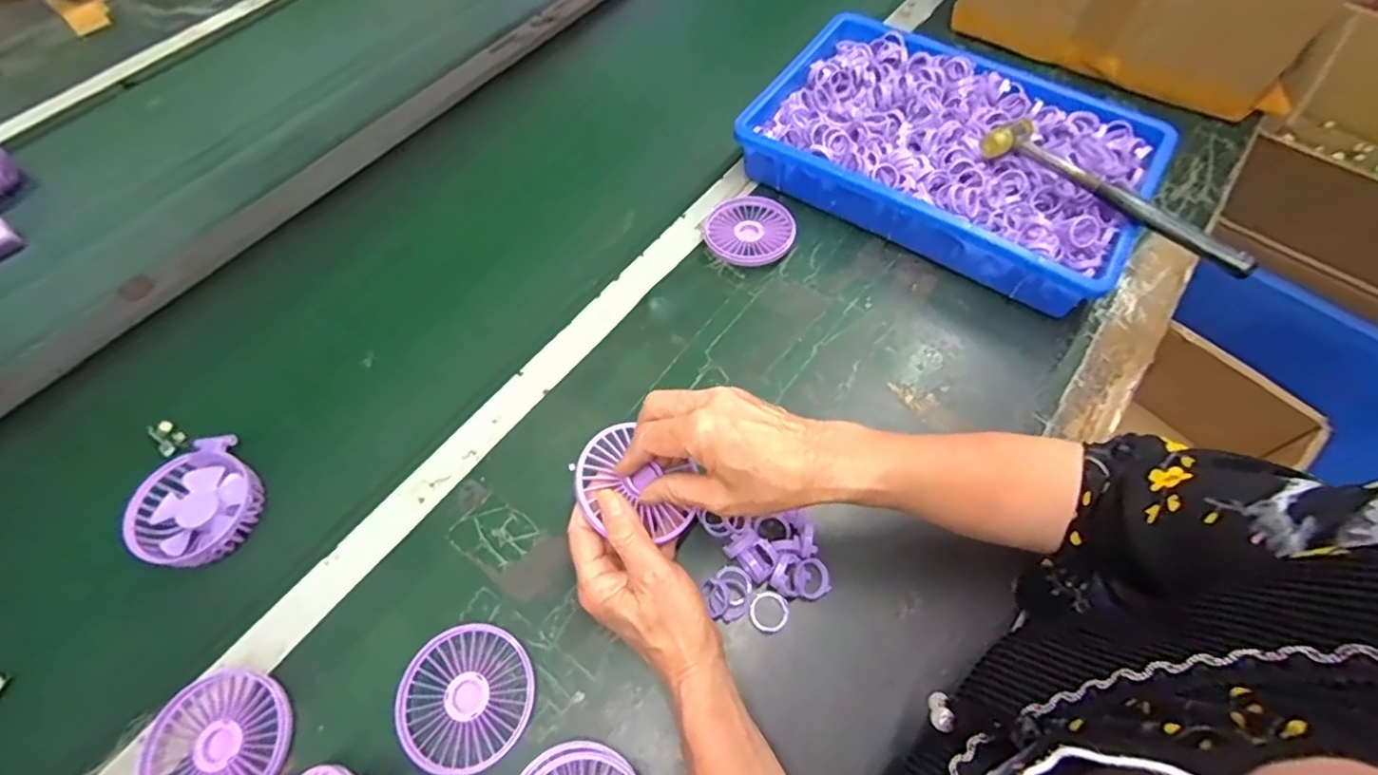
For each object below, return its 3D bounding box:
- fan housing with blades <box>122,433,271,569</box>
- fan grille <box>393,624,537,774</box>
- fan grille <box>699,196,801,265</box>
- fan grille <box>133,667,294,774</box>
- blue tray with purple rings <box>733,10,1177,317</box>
[{"bbox_3d":[-0.395,0.095,0.486,0.091,0.022,0.091,-1,62,3],"label":"fan housing with blades"},{"bbox_3d":[-0.149,0.208,0.407,0.086,0.013,0.085,-1,60,1],"label":"fan grille"},{"bbox_3d":[0.060,-0.155,0.594,0.088,0.019,0.085,-15,62,-5],"label":"fan grille"},{"bbox_3d":[-0.309,0.231,0.393,0.092,0.014,0.083,-1,60,1],"label":"fan grille"},{"bbox_3d":[0.254,-0.241,0.608,0.363,0.066,0.237,30,65,17],"label":"blue tray with purple rings"}]

